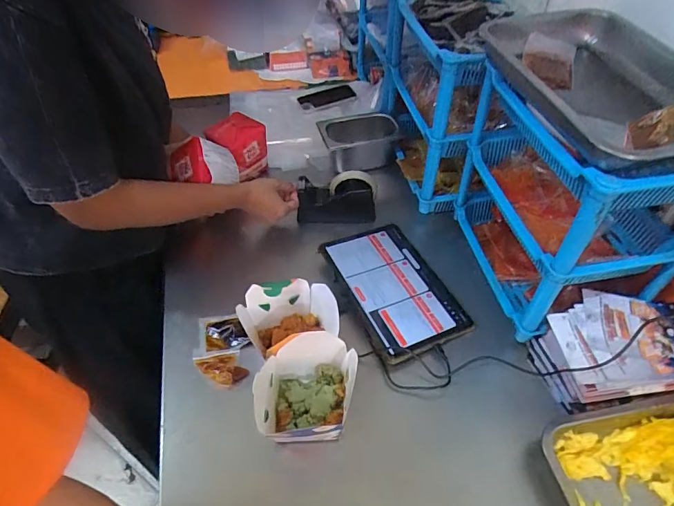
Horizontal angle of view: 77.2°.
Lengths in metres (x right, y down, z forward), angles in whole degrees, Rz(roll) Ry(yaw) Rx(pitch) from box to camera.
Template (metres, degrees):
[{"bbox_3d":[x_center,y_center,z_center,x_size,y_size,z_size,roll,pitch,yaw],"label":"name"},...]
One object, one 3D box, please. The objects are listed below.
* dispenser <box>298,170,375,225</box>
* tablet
[{"bbox_3d":[-0.002,-0.108,0.836,0.151,0.112,0.040,2,48,3],"label":"dispenser"},{"bbox_3d":[0.096,0.056,0.725,0.156,0.019,0.256,-20,56,-20],"label":"tablet"}]

